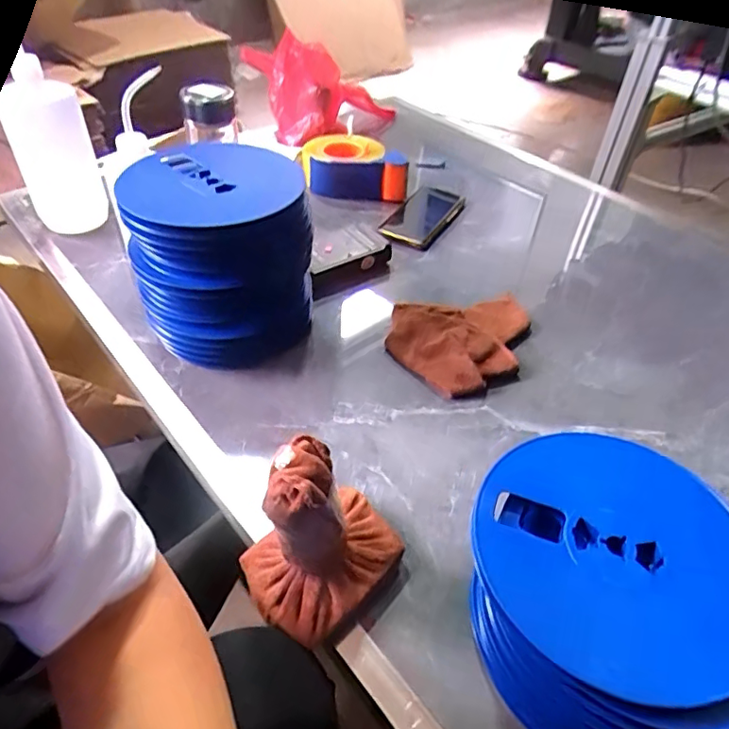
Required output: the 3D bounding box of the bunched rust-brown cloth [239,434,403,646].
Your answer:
[{"bbox_3d":[-0.033,0.124,0.394,0.108,0.120,0.089,-30,53,-28],"label":"bunched rust-brown cloth"}]

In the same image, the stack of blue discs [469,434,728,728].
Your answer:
[{"bbox_3d":[0.155,0.151,0.370,0.166,0.109,0.181,-28,53,-29],"label":"stack of blue discs"}]

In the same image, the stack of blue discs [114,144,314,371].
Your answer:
[{"bbox_3d":[-0.142,-0.114,0.567,0.166,0.179,0.153,2,45,-3],"label":"stack of blue discs"}]

